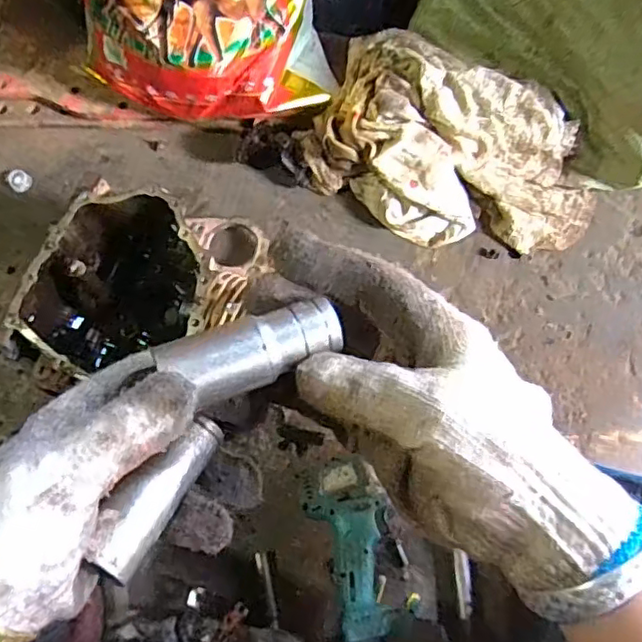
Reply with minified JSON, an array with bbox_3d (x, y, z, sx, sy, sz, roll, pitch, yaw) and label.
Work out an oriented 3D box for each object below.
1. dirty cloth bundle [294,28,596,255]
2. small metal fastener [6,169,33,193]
[{"bbox_3d":[0.166,-0.224,0.789,0.384,0.096,0.220,29,75,13],"label":"dirty cloth bundle"},{"bbox_3d":[-0.440,-0.205,0.892,0.038,0.013,0.031,43,77,16],"label":"small metal fastener"}]

